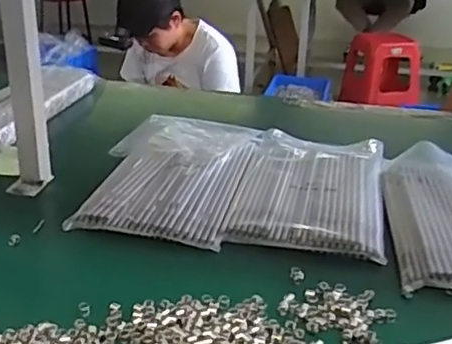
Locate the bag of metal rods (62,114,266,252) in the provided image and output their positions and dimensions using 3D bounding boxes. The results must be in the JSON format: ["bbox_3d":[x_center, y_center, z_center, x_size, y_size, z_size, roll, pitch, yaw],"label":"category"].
[{"bbox_3d":[-0.073,-0.006,0.846,0.199,0.038,0.335,5,22,9],"label":"bag of metal rods"}]

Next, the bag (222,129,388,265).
[{"bbox_3d":[0.116,0.013,0.821,0.179,0.023,0.316,6,23,11],"label":"bag"}]

